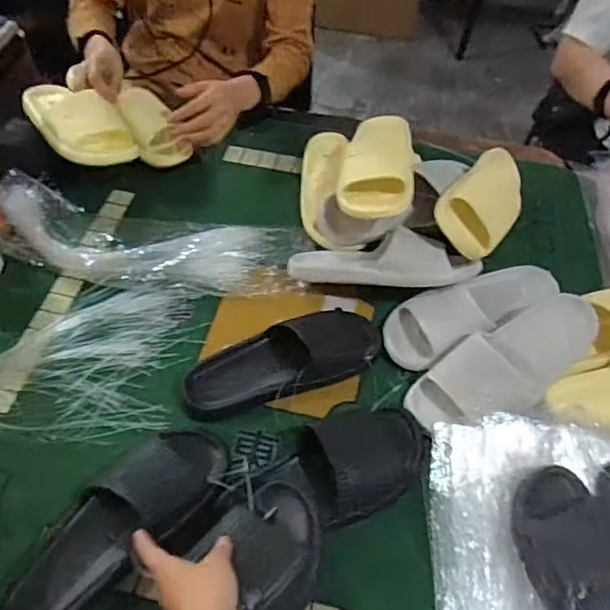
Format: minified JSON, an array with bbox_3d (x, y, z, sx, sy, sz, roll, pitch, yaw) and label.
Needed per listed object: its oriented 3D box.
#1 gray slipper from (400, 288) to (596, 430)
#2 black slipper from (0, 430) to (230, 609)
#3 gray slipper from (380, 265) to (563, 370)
[{"bbox_3d":[0.247,0.078,0.713,0.249,0.057,0.093,-30,60,3],"label":"gray slipper"},{"bbox_3d":[-0.203,0.234,0.621,0.107,0.061,0.274,41,63,22],"label":"black slipper"},{"bbox_3d":[0.227,0.000,0.777,0.240,0.068,0.102,-19,59,-15],"label":"gray slipper"}]

